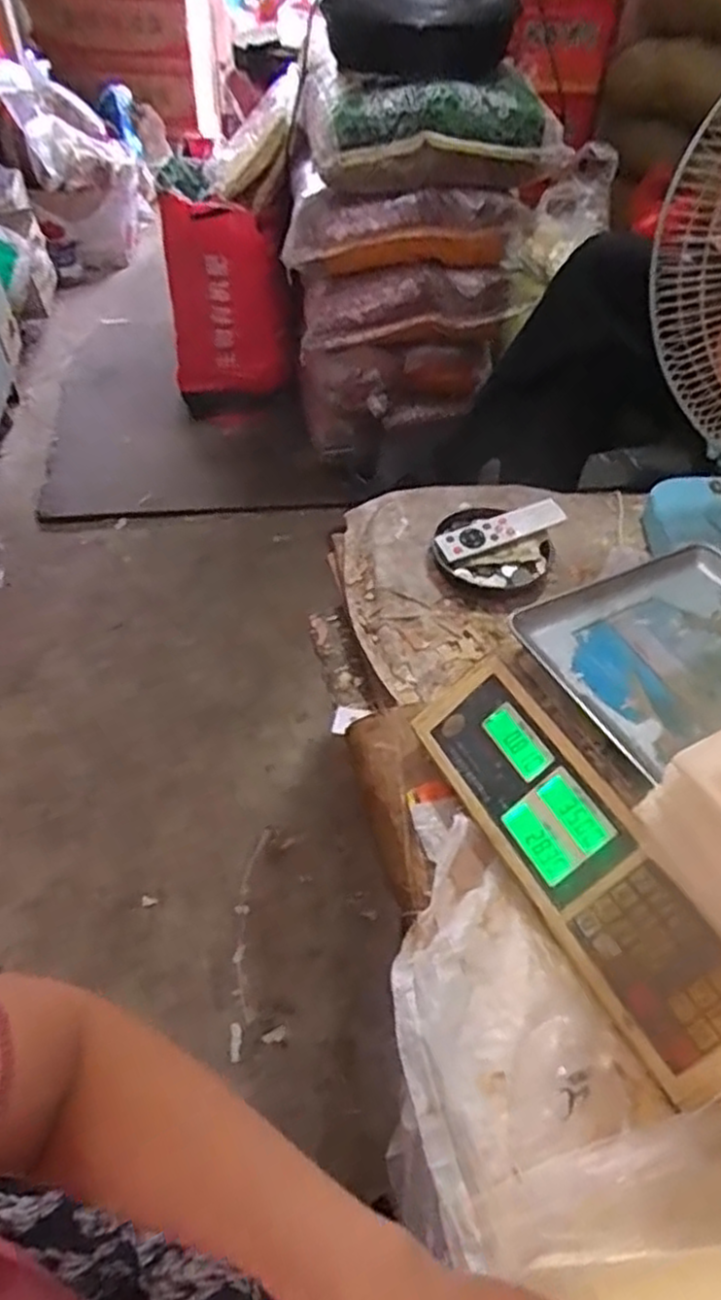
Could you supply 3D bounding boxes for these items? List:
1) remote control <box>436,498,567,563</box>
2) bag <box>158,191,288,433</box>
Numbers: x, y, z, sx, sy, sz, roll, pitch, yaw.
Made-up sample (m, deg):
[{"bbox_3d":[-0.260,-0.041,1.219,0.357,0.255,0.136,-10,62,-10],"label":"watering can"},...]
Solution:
[{"bbox_3d":[0.158,-0.137,0.812,0.141,0.012,0.039,-20,70,-6],"label":"remote control"},{"bbox_3d":[-0.308,-0.773,1.694,0.287,0.458,0.170,0,48,-3],"label":"bag"}]

